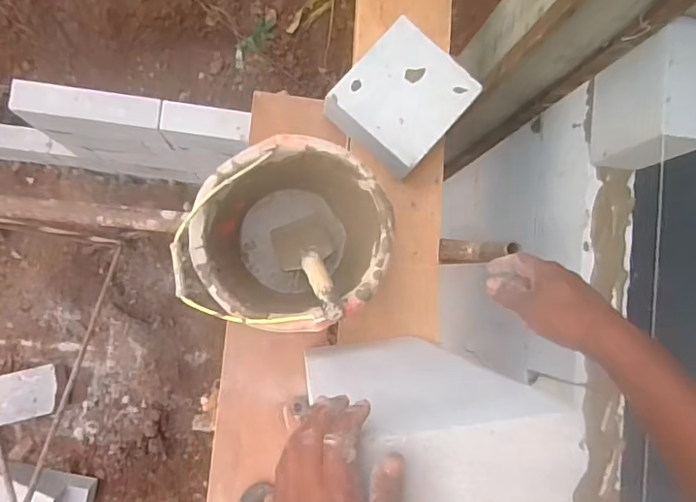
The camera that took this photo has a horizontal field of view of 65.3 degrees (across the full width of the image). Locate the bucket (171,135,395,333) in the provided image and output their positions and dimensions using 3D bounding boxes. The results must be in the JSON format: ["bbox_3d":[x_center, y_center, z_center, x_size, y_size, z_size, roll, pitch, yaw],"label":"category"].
[{"bbox_3d":[-0.090,-0.029,0.876,0.289,0.206,0.280,1,86,-8],"label":"bucket"}]

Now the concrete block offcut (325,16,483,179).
[{"bbox_3d":[0.100,-0.268,0.968,0.204,0.073,0.211,41,82,-3],"label":"concrete block offcut"}]

